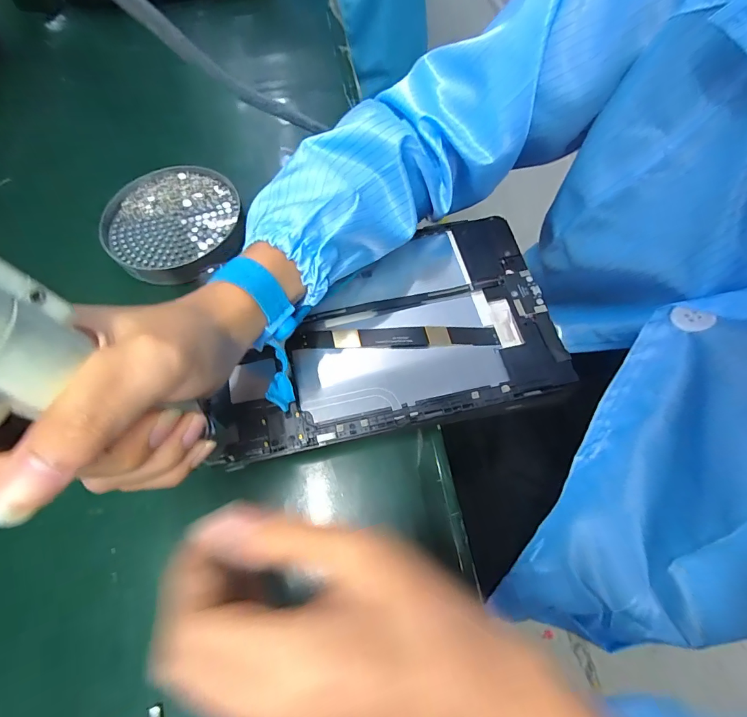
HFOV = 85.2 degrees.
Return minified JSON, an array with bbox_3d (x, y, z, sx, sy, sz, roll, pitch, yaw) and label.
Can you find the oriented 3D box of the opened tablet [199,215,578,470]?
[{"bbox_3d":[0.005,-0.021,0.285,0.232,0.012,0.144,-12,66,-5],"label":"opened tablet"}]

